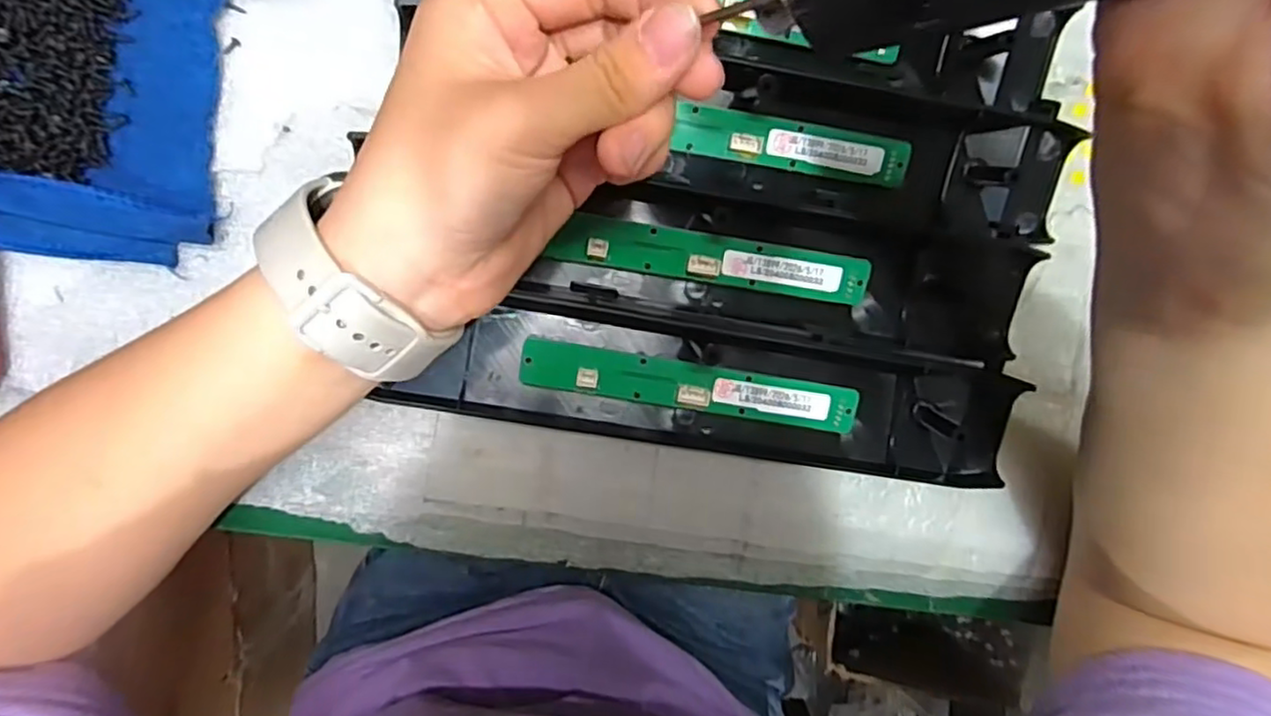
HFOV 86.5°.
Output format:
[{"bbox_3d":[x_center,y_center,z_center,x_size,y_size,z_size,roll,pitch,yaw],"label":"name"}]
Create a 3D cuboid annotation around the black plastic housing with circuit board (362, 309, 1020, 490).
[{"bbox_3d":[0.037,0.017,0.277,0.244,0.018,0.048,8,94,-7],"label":"black plastic housing with circuit board"}]

